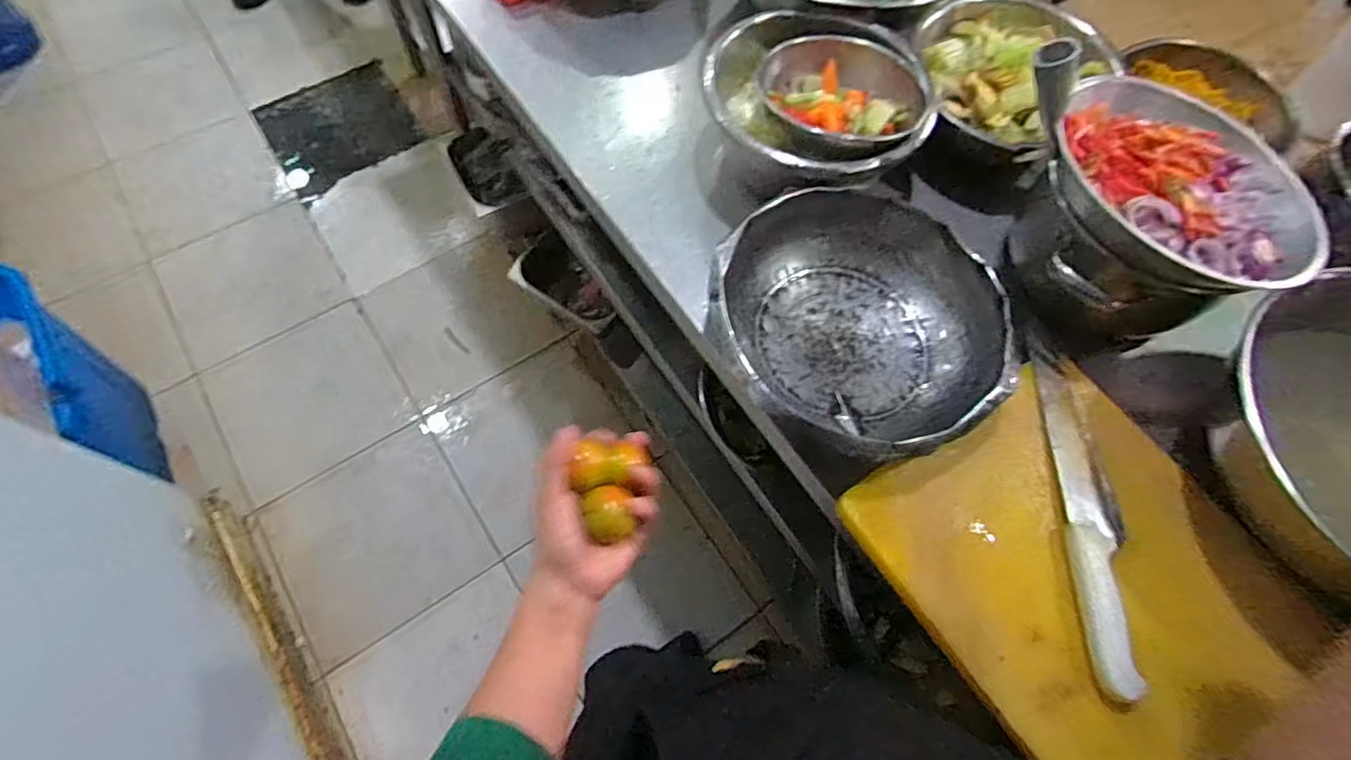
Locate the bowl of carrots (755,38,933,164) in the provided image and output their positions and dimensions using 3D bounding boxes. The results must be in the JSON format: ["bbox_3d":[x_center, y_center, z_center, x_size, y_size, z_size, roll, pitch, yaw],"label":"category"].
[{"bbox_3d":[0.185,-0.313,0.704,0.185,0.055,0.157,36,69,14],"label":"bowl of carrots"}]

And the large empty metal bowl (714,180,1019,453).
[{"bbox_3d":[0.178,-0.054,0.629,0.281,0.098,0.273,1,65,-2],"label":"large empty metal bowl"}]

